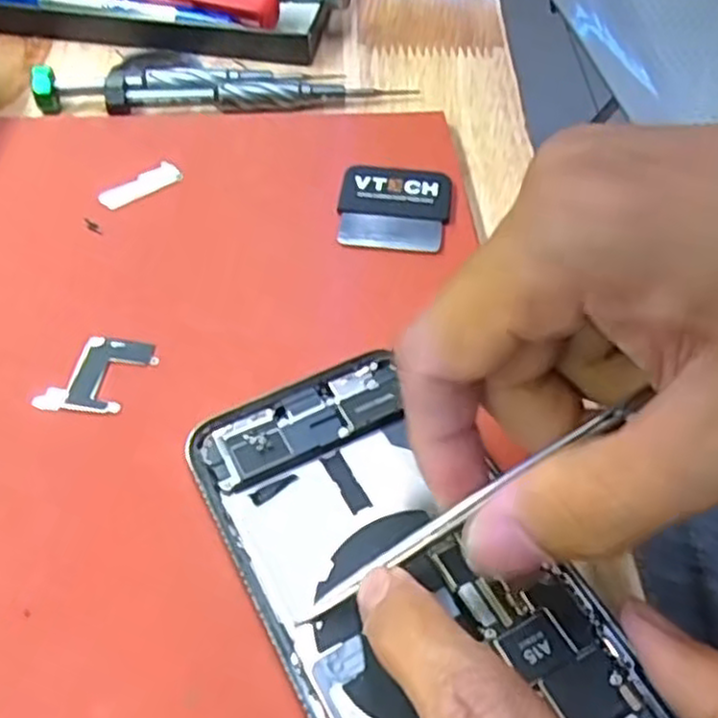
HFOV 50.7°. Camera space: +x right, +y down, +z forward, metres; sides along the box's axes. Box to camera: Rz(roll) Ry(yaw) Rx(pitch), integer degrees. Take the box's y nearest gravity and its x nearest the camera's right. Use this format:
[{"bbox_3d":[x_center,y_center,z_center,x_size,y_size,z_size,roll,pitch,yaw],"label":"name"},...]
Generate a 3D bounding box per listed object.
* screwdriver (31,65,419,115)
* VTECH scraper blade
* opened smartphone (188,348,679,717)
[{"bbox_3d":[-0.055,-0.110,0.309,0.151,0.012,0.019,-2,53,-5],"label":"screwdriver"},{"bbox_3d":[0.013,-0.055,0.272,0.039,0.006,0.040,6,52,1],"label":"VTECH scraper blade"},{"bbox_3d":[0.014,0.058,0.181,0.067,0.010,0.141,-24,58,-20],"label":"opened smartphone"}]

